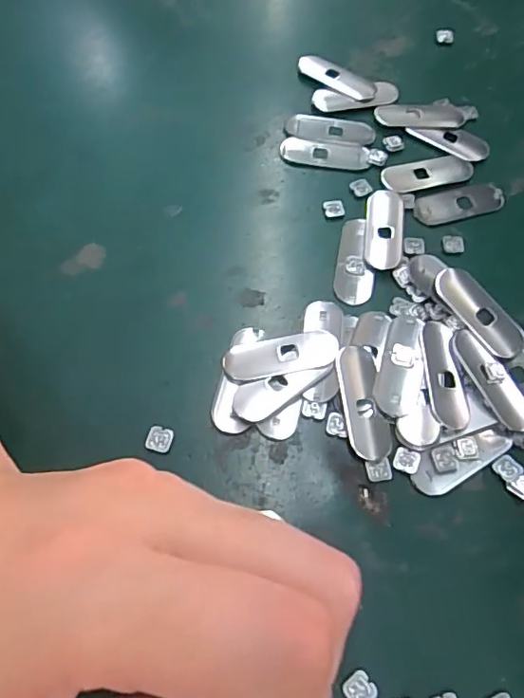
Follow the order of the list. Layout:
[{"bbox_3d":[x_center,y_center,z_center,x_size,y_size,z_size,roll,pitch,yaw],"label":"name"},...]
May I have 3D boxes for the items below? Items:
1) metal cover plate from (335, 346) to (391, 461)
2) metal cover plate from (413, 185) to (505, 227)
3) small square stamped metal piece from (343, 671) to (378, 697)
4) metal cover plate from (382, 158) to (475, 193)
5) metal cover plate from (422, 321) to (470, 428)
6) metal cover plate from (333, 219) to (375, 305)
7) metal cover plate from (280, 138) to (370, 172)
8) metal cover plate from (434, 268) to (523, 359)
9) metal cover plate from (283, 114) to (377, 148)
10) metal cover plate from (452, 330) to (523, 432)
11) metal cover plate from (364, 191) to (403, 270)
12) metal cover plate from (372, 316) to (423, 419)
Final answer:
[{"bbox_3d":[0.044,0.022,0.235,0.018,0.004,0.050,-6,66,-5],"label":"metal cover plate"},{"bbox_3d":[0.105,-0.077,0.288,0.050,0.004,0.019,-14,67,-9],"label":"metal cover plate"},{"bbox_3d":[0.035,0.121,0.193,0.010,0.004,0.010,-35,71,-17],"label":"small square stamped metal piece"},{"bbox_3d":[0.090,-0.095,0.293,0.051,0.004,0.019,-10,66,-7],"label":"metal cover plate"},{"bbox_3d":[0.081,0.011,0.241,0.016,0.004,0.050,-3,65,-4],"label":"metal cover plate"},{"bbox_3d":[0.047,-0.044,0.271,0.019,0.004,0.049,11,65,2],"label":"metal cover plate"},{"bbox_3d":[0.034,-0.108,0.299,0.048,0.004,0.017,11,65,2],"label":"metal cover plate"},{"bbox_3d":[0.102,-0.017,0.256,0.021,0.008,0.050,-39,73,-18],"label":"metal cover plate"},{"bbox_3d":[0.038,-0.124,0.306,0.049,0.004,0.020,10,65,2],"label":"metal cover plate"},{"bbox_3d":[0.104,0.013,0.243,0.018,0.004,0.050,-23,68,-13],"label":"metal cover plate"},{"bbox_3d":[0.062,-0.061,0.276,0.018,0.006,0.046,7,65,1],"label":"metal cover plate"},{"bbox_3d":[0.063,0.006,0.243,0.017,0.004,0.050,19,66,6],"label":"metal cover plate"}]

